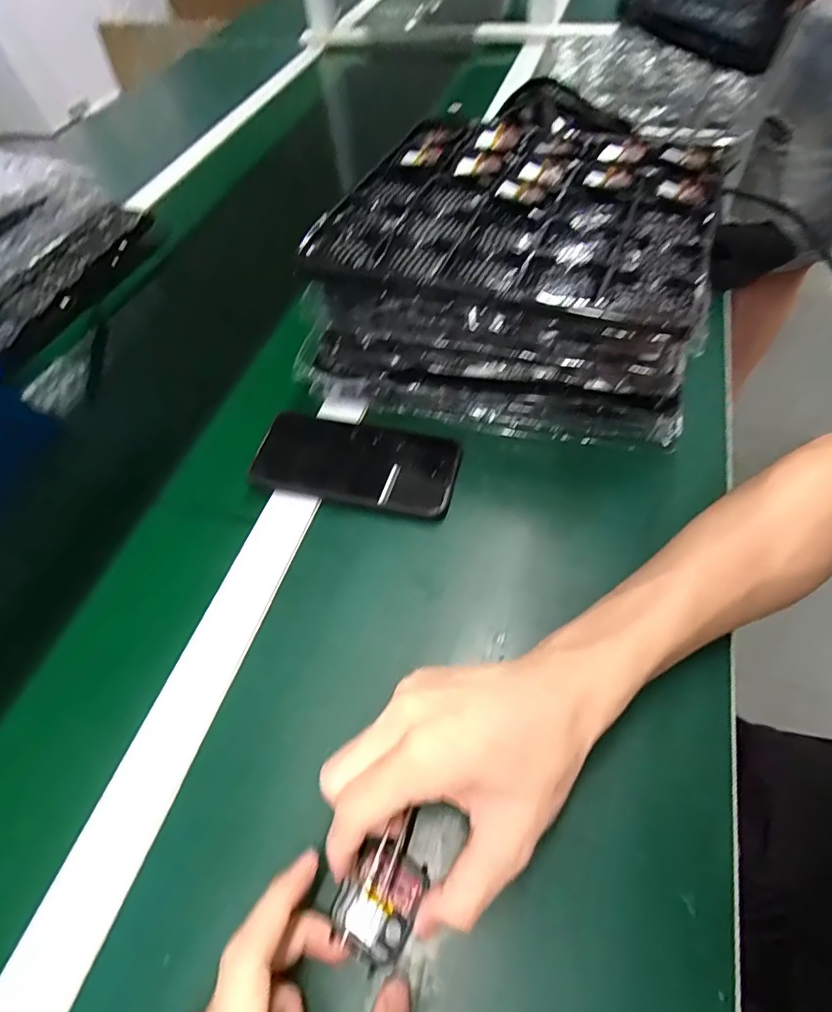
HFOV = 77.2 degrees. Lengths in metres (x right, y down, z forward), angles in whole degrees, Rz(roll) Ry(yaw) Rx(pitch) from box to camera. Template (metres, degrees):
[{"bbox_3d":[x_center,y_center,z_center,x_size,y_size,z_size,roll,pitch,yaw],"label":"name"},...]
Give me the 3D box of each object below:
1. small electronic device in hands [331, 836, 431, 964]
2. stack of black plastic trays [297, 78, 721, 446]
[{"bbox_3d":[-0.017,0.197,0.261,0.037,0.018,0.044,21,60,19],"label":"small electronic device in hands"},{"bbox_3d":[0.085,-0.207,0.457,0.299,0.116,0.269,12,57,14],"label":"stack of black plastic trays"}]

